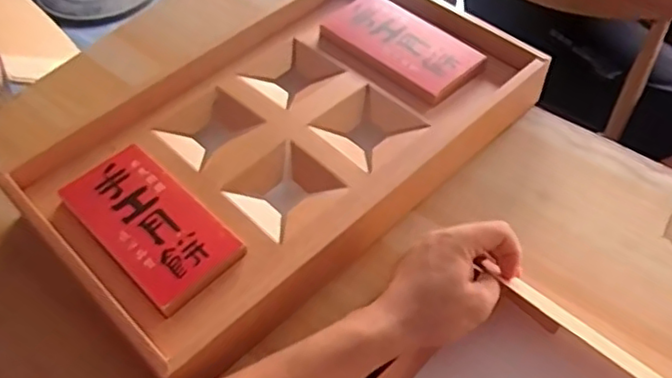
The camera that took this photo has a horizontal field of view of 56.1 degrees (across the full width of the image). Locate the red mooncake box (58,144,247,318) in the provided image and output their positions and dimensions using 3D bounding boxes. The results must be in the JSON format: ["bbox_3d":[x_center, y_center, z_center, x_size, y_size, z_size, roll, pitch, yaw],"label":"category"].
[{"bbox_3d":[-0.165,0.028,0.550,0.169,0.015,0.086,36,60,27],"label":"red mooncake box"}]

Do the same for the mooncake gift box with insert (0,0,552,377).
[{"bbox_3d":[-0.044,-0.058,0.631,0.479,0.053,0.280,-38,59,-26],"label":"mooncake gift box with insert"}]

